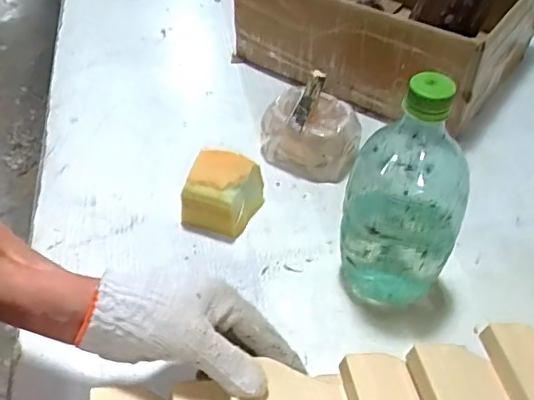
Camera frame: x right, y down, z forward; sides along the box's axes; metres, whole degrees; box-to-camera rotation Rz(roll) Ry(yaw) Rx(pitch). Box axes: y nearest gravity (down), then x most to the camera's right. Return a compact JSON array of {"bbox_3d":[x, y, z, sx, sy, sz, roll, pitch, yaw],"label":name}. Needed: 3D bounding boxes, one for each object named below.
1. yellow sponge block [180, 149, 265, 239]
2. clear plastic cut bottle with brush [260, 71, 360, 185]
[{"bbox_3d":[-0.043,-0.006,0.541,0.063,0.062,0.060,12,48,10],"label":"yellow sponge block"},{"bbox_3d":[0.055,-0.077,0.610,0.100,0.061,0.093,30,53,25],"label":"clear plastic cut bottle with brush"}]

